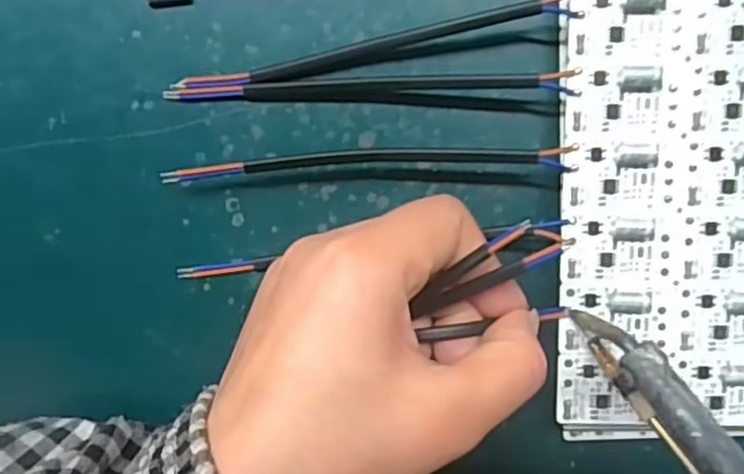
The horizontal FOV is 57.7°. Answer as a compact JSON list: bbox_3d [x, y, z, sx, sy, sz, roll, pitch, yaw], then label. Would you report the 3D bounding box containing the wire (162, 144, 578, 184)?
[{"bbox_3d":[-0.003,-0.027,0.245,0.147,0.015,0.010,-1,96,4],"label":"wire"}]

